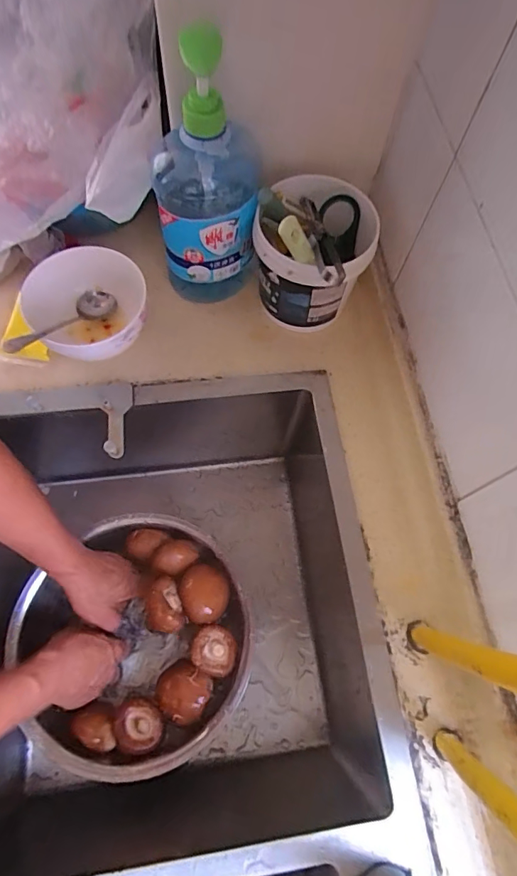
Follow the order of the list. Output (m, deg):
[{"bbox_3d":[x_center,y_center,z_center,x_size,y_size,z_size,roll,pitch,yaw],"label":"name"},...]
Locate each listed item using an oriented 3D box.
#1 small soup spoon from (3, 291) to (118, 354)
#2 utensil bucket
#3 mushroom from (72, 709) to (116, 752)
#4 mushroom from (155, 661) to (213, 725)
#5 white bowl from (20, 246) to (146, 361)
[{"bbox_3d":[-0.206,-0.123,0.481,0.034,0.023,0.149,23,37,6],"label":"small soup spoon"},{"bbox_3d":[0.054,-0.205,0.498,0.118,0.151,0.134,4,68,-1],"label":"utensil bucket"},{"bbox_3d":[-0.178,0.316,0.495,0.050,0.026,0.029,18,68,4],"label":"mushroom"},{"bbox_3d":[-0.086,0.290,0.520,0.060,0.031,0.056,1,68,-3],"label":"mushroom"},{"bbox_3d":[-0.184,-0.135,0.499,0.124,0.063,0.126,1,68,-3],"label":"white bowl"}]

